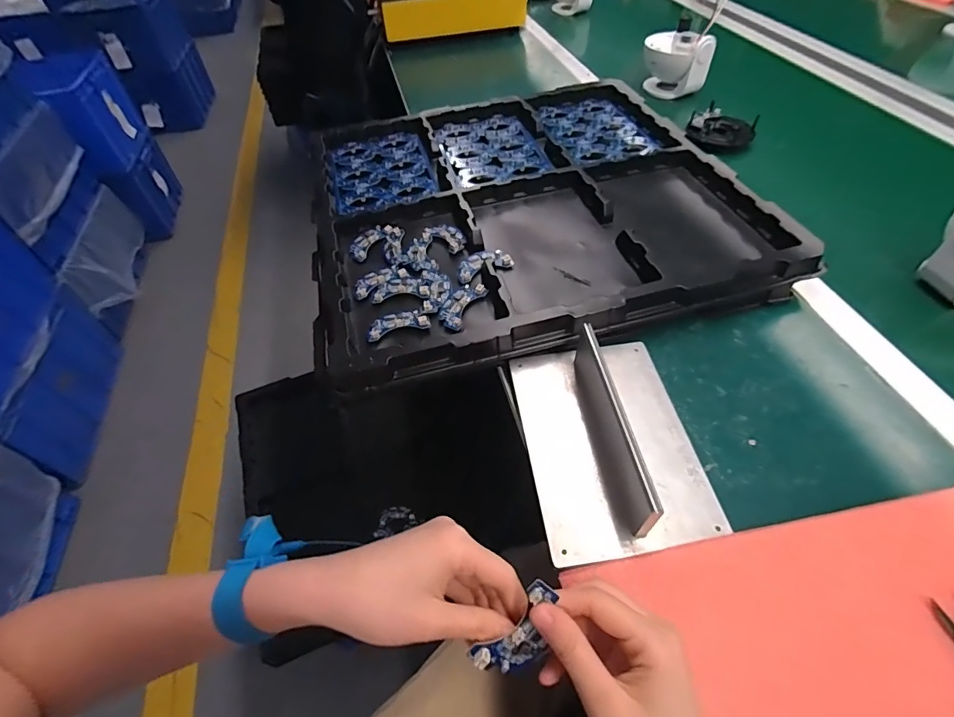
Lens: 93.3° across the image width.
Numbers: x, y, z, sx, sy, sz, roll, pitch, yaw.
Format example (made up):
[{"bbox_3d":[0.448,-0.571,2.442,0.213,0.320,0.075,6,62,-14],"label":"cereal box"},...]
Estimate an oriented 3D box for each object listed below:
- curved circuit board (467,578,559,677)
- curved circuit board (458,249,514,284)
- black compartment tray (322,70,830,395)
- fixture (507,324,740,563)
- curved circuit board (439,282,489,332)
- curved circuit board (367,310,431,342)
[{"bbox_3d":[0.027,0.161,0.262,0.031,0.007,0.061,40,96,-2],"label":"curved circuit board"},{"bbox_3d":[0.006,-0.110,0.521,0.066,0.010,0.034,-23,53,-15],"label":"curved circuit board"},{"bbox_3d":[0.050,-0.216,0.611,0.536,0.050,0.523,-13,51,-7],"label":"black compartment tray"},{"bbox_3d":[0.113,0.053,0.380,0.135,0.053,0.197,-7,51,-2],"label":"fixture"},{"bbox_3d":[-0.017,-0.059,0.483,0.033,0.014,0.061,26,57,22],"label":"curved circuit board"},{"bbox_3d":[-0.082,-0.036,0.470,0.064,0.004,0.032,-11,51,-5],"label":"curved circuit board"}]

